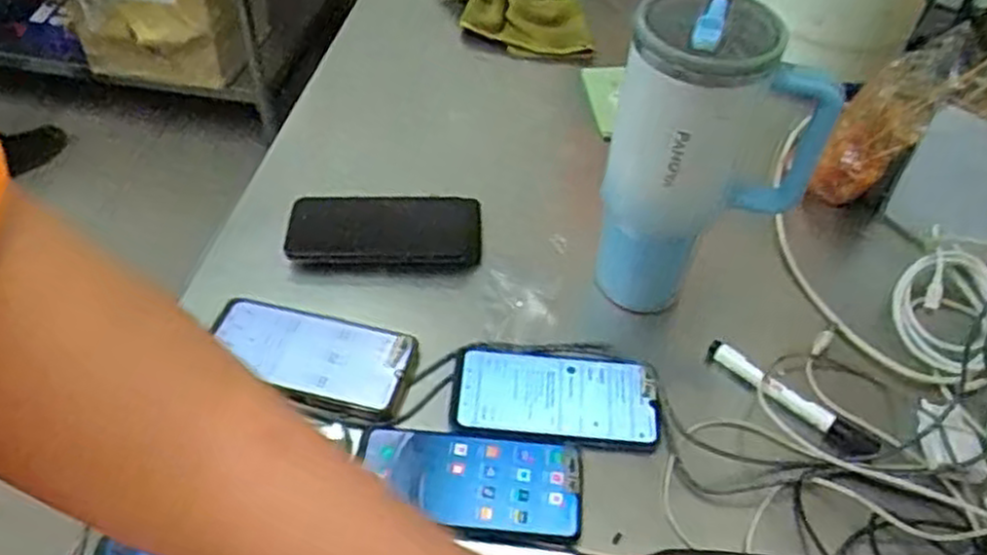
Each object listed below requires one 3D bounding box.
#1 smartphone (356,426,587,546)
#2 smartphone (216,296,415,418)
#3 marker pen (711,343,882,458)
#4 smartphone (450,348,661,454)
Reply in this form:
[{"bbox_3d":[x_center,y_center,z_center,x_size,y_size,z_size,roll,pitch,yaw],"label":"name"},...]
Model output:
[{"bbox_3d":[-0.018,0.150,0.560,0.159,0.012,0.073,6,49,5],"label":"smartphone"},{"bbox_3d":[-0.148,0.060,0.627,0.166,0.013,0.073,14,50,12],"label":"smartphone"},{"bbox_3d":[0.233,0.092,0.609,0.142,0.014,0.017,36,57,27],"label":"marker pen"},{"bbox_3d":[0.048,0.096,0.606,0.159,0.015,0.079,5,49,4],"label":"smartphone"}]

